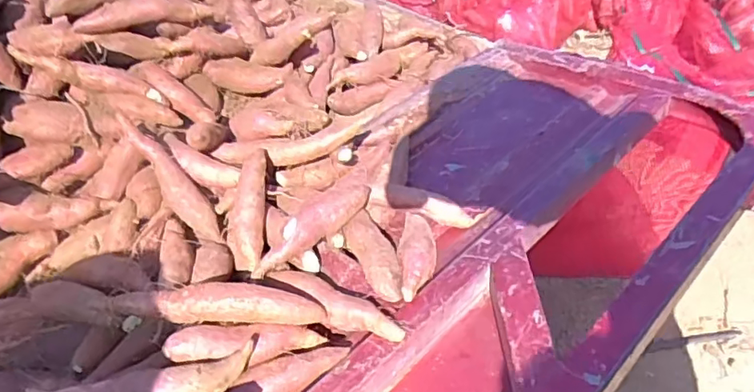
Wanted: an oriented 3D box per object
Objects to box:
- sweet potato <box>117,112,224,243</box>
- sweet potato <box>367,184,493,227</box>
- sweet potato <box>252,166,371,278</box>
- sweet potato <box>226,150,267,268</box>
[{"bbox_3d":[-0.241,-0.019,0.654,0.035,0.033,0.179,-37,90,-32],"label":"sweet potato"},{"bbox_3d":[0.064,0.009,0.674,0.147,0.033,0.030,14,42,-7],"label":"sweet potato"},{"bbox_3d":[-0.064,0.032,0.597,0.036,0.047,0.159,32,52,31],"label":"sweet potato"},{"bbox_3d":[-0.143,0.011,0.632,0.048,0.032,0.150,-1,63,1],"label":"sweet potato"}]

